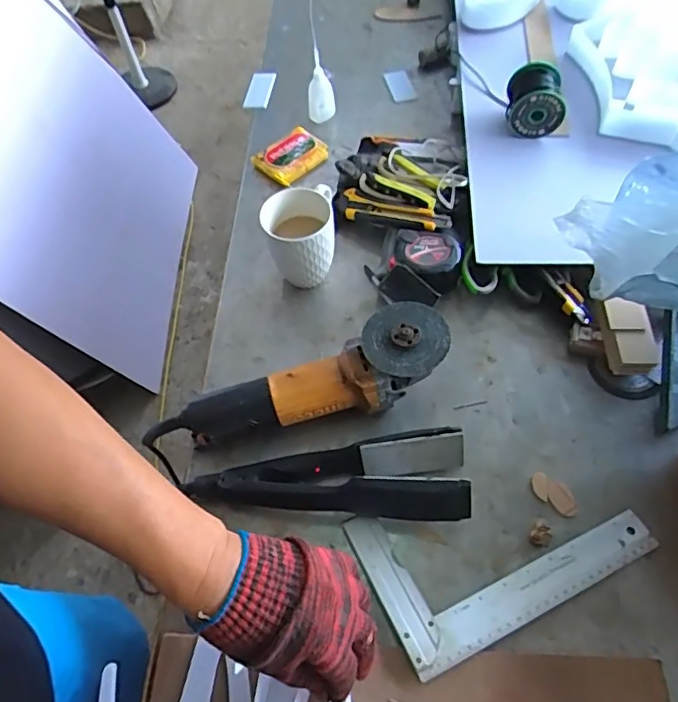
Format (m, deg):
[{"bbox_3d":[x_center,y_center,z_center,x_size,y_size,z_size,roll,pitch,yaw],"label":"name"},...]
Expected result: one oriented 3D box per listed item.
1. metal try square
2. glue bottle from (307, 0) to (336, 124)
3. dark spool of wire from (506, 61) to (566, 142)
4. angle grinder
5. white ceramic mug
[{"bbox_3d":[0.151,0.175,0.529,0.252,0.020,0.145,-23,58,-12],"label":"metal try square"},{"bbox_3d":[-0.032,-0.420,0.836,0.037,0.181,0.032,-24,58,-9],"label":"glue bottle"},{"bbox_3d":[0.266,-0.338,0.763,0.072,0.070,0.062,3,58,9],"label":"dark spool of wire"},{"bbox_3d":[-0.036,0.041,0.601,0.313,0.074,0.082,-20,57,4],"label":"angle grinder"},{"bbox_3d":[-0.045,-0.135,0.695,0.082,0.105,0.094,-6,57,2],"label":"white ceramic mug"}]

